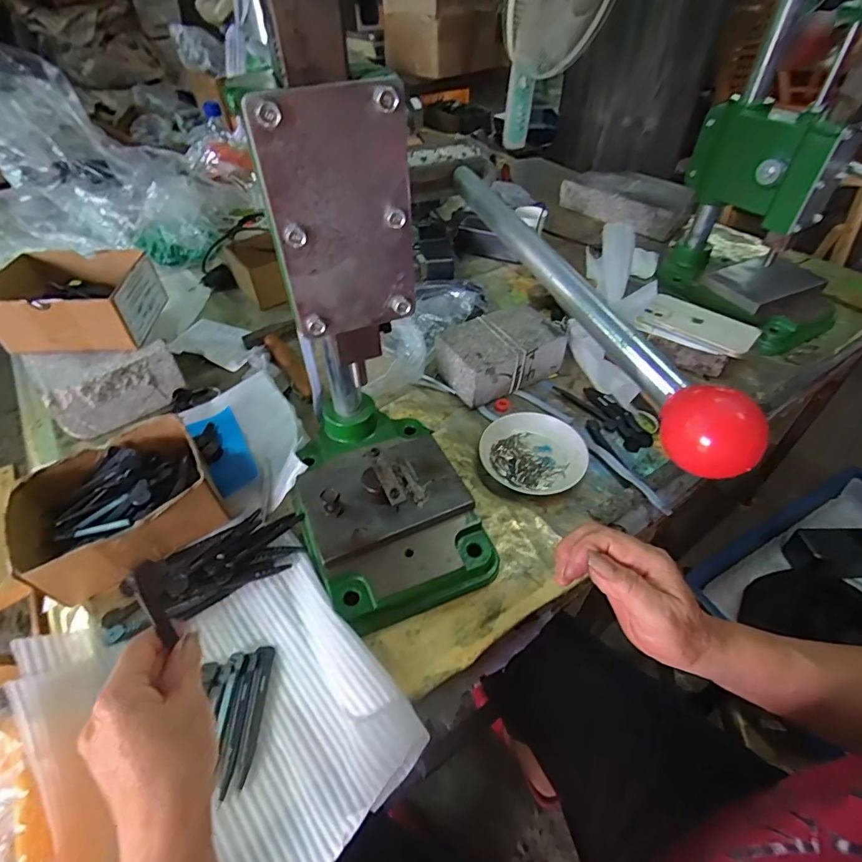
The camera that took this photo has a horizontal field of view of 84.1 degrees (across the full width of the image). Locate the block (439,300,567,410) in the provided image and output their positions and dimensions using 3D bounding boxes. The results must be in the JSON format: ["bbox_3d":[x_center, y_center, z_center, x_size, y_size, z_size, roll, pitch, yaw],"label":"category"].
[{"bbox_3d":[0.092,-0.104,0.640,0.149,0.064,0.102,-19,48,-18],"label":"block"}]

